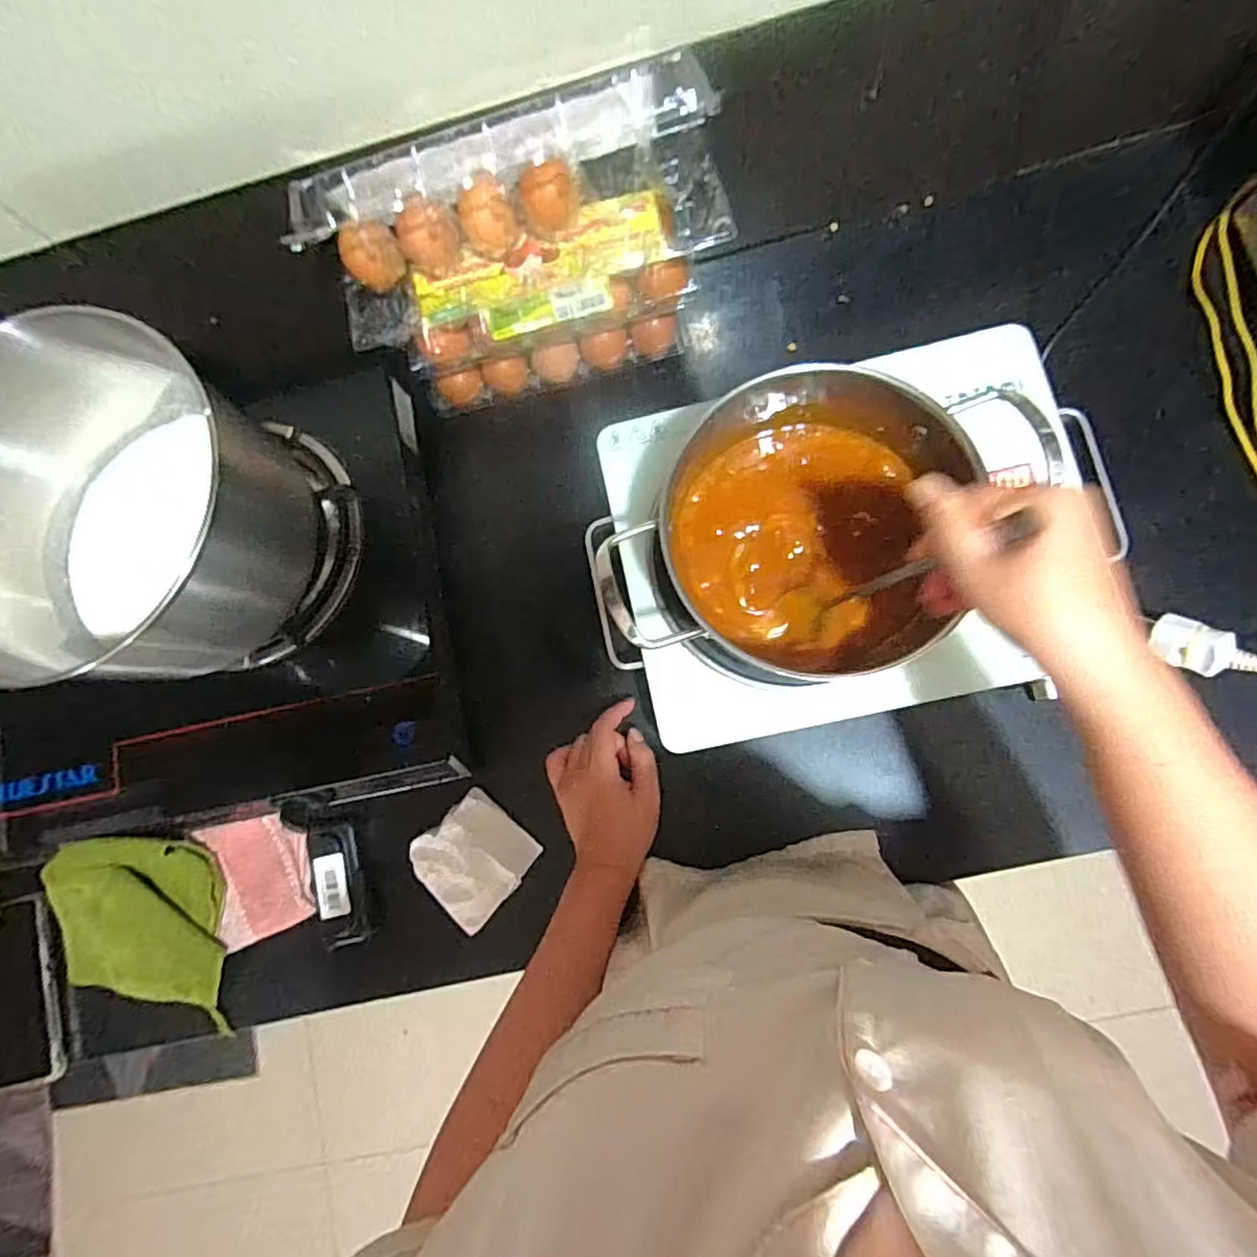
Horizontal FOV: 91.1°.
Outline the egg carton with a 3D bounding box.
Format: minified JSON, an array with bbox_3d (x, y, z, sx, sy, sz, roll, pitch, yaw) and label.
[{"bbox_3d":[-0.071,-0.287,0.476,0.277,0.208,0.088,-16,81,4],"label":"egg carton"}]

